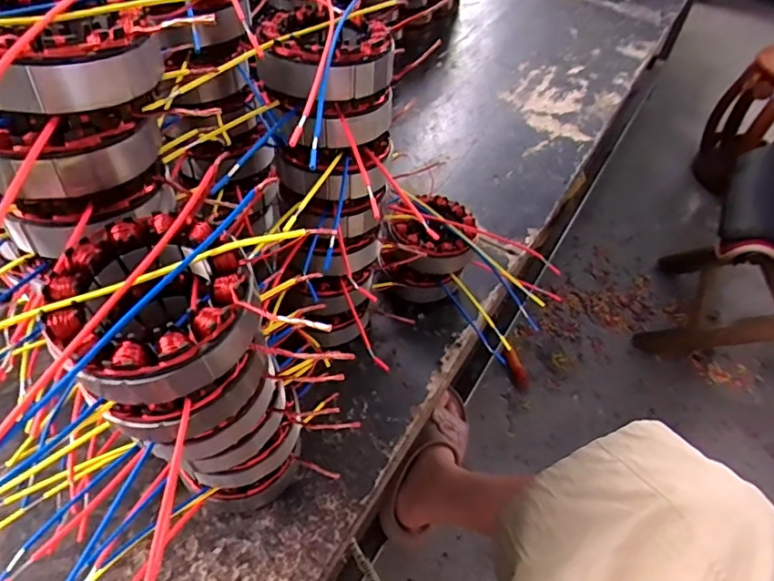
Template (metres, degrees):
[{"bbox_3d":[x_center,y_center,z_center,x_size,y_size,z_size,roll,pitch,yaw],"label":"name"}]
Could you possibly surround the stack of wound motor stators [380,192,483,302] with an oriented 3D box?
[{"bbox_3d":[0.044,-0.040,0.527,0.082,0.082,0.088,19,48,11],"label":"stack of wound motor stators"}]

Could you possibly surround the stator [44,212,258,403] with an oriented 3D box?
[{"bbox_3d":[-0.105,0.004,0.232,0.081,0.038,0.085,3,48,-3],"label":"stator"}]

